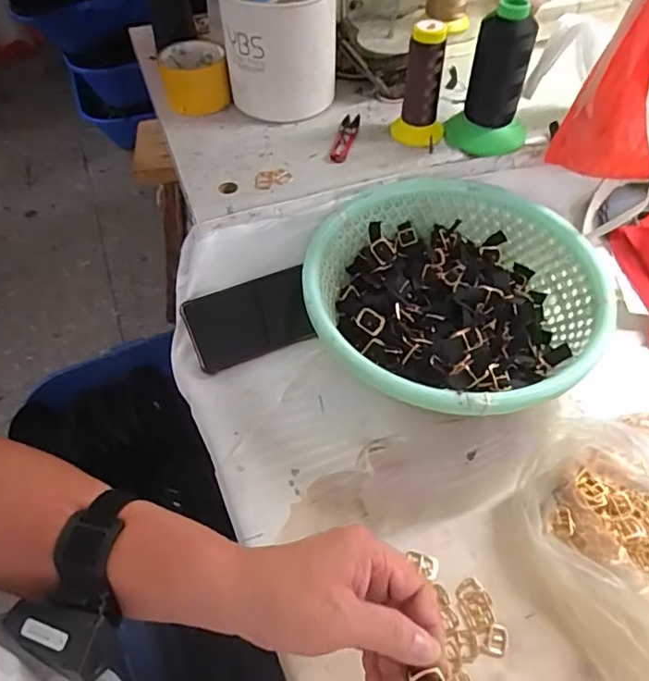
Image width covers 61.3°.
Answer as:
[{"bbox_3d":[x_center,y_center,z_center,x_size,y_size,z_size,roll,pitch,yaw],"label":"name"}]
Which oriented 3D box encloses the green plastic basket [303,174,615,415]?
[{"bbox_3d":[0.119,-0.041,0.531,0.263,0.091,0.285,17,55,13],"label":"green plastic basket"}]

